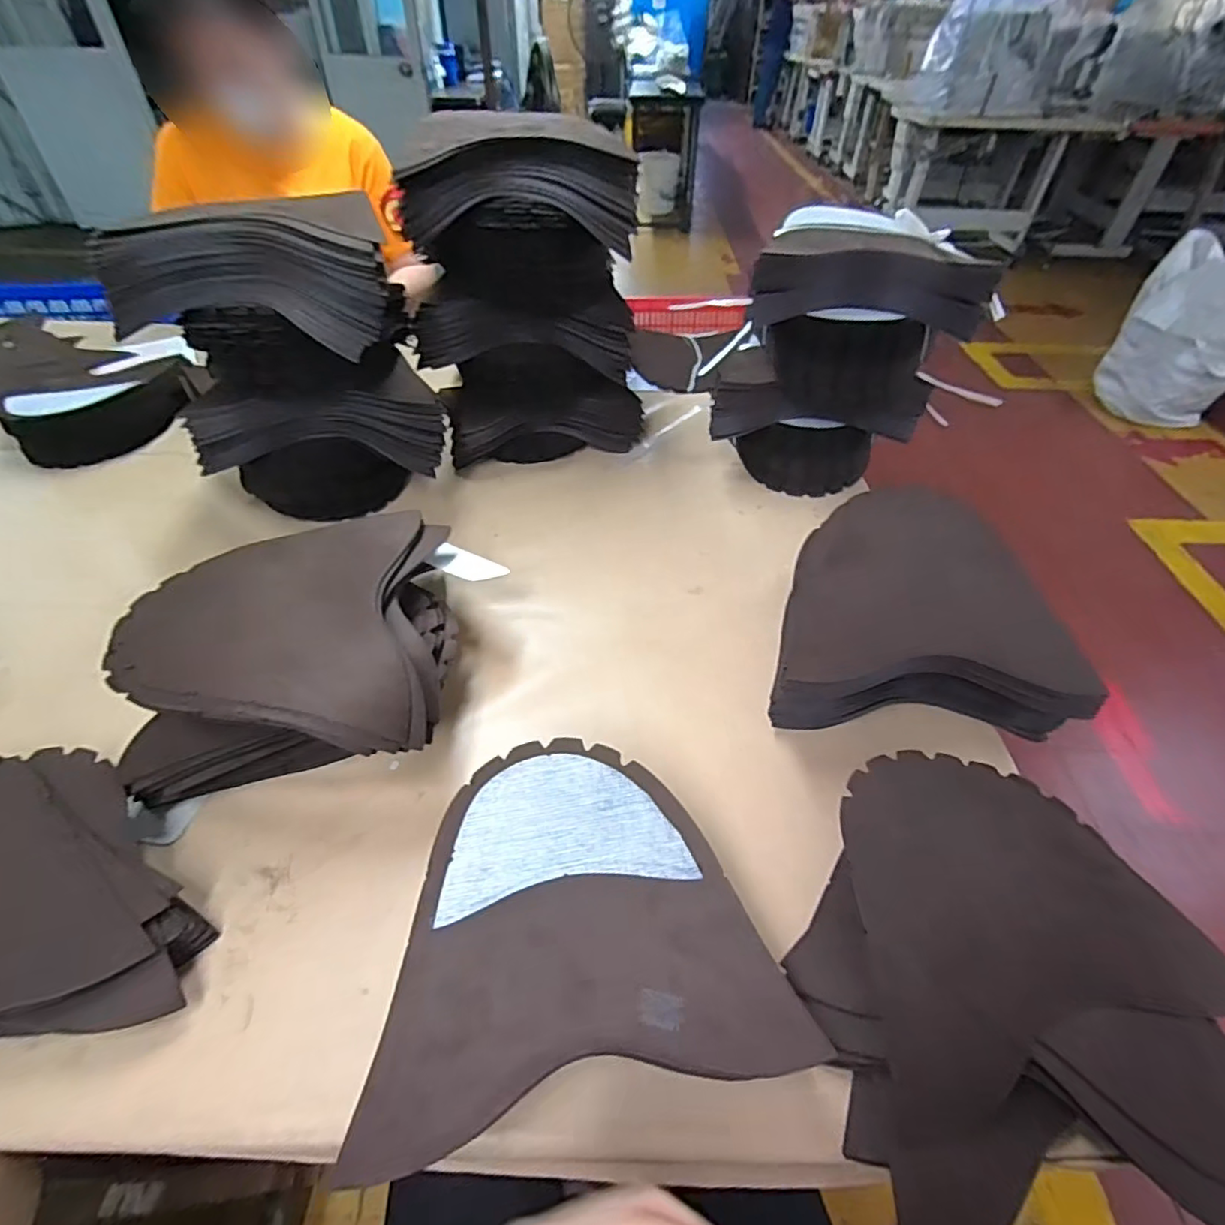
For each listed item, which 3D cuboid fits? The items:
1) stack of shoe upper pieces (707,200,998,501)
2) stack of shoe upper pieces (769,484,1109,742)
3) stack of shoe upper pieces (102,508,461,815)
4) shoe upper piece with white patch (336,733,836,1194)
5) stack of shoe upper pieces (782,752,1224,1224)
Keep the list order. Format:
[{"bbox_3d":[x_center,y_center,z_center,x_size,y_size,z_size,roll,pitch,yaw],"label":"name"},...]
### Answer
[{"bbox_3d":[0.279,-0.305,0.739,0.243,0.283,0.166,19,49,16],"label":"stack of shoe upper pieces"},{"bbox_3d":[0.278,-0.006,0.552,0.246,0.124,0.196,5,47,3],"label":"stack of shoe upper pieces"},{"bbox_3d":[-0.266,0.032,0.522,0.236,0.127,0.230,-3,47,-4],"label":"stack of shoe upper pieces"},{"bbox_3d":[-0.025,0.183,0.375,0.234,0.028,0.205,-7,47,-9],"label":"shoe upper piece with white patch"},{"bbox_3d":[0.254,0.226,0.396,0.248,0.045,0.265,-2,47,-4],"label":"stack of shoe upper pieces"}]

